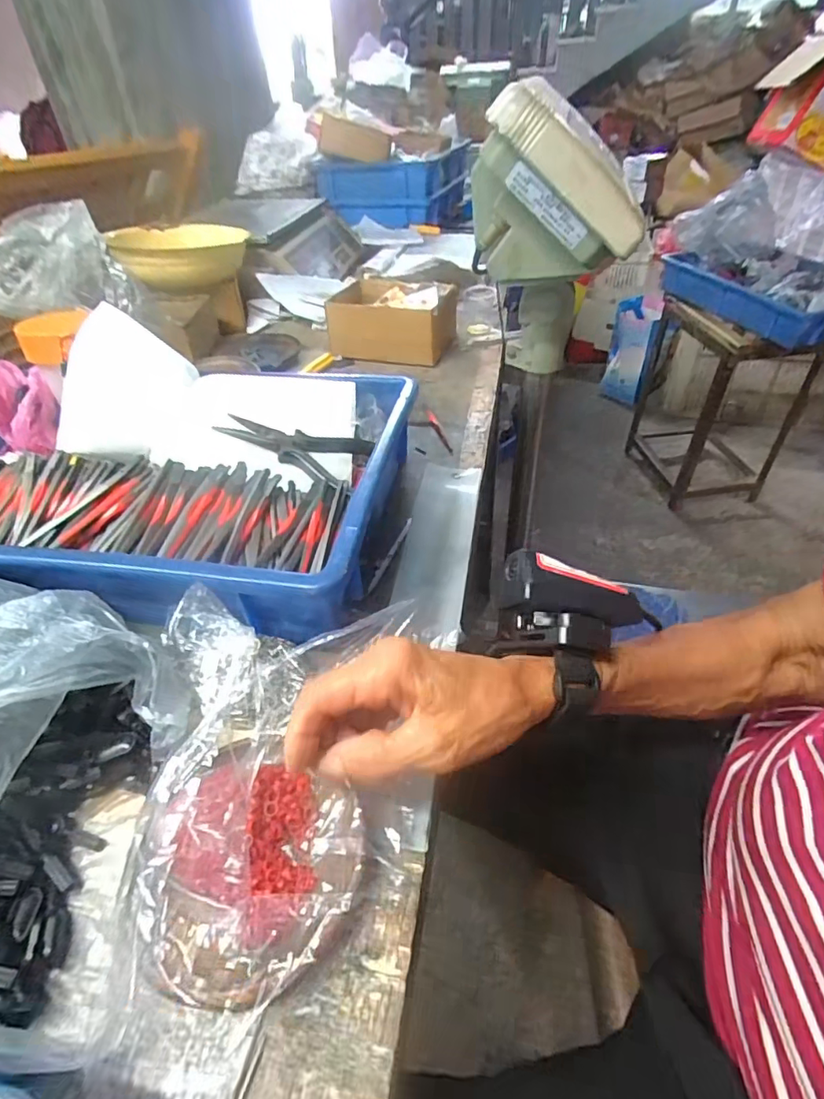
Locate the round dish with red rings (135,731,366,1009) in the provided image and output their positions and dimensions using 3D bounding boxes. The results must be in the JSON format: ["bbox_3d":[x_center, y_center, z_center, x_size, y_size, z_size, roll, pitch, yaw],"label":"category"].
[{"bbox_3d":[-0.073,0.140,0.253,0.095,0.032,0.107,-9,43,-6],"label":"round dish with red rings"}]

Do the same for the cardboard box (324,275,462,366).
[{"bbox_3d":[-0.028,-0.300,0.708,0.152,0.070,0.138,8,43,13],"label":"cardboard box"}]

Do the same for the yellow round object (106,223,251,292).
[{"bbox_3d":[-0.324,-0.424,0.769,0.186,0.057,0.149,-21,44,-19],"label":"yellow round object"}]

